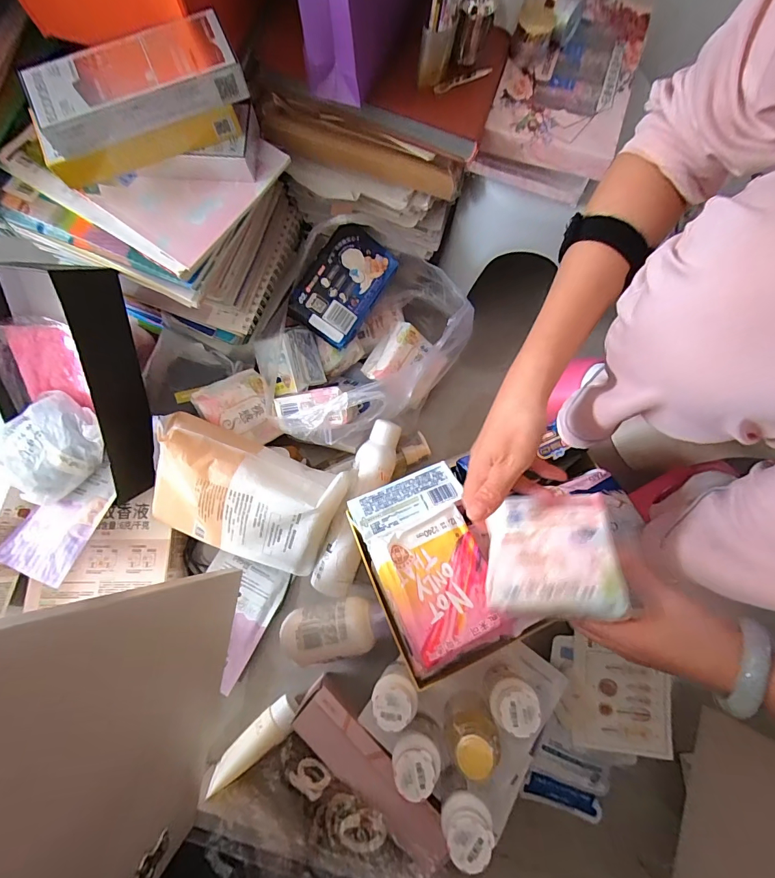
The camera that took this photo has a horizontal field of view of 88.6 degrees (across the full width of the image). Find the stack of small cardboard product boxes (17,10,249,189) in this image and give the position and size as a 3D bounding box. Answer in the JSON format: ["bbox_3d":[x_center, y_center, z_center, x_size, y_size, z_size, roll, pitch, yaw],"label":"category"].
[{"bbox_3d":[-0.237,-0.321,0.382,0.196,0.070,0.070,-23,78,-6],"label":"stack of small cardboard product boxes"}]

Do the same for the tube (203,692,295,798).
[{"bbox_3d":[-0.176,0.400,0.519,0.124,0.031,0.039,-37,79,-23],"label":"tube"}]

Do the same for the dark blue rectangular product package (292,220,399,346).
[{"bbox_3d":[-0.064,-0.221,0.575,0.101,0.045,0.156,37,84,-12],"label":"dark blue rectangular product package"}]

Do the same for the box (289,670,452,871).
[{"bbox_3d":[-0.022,0.401,0.488,0.231,0.067,0.067,36,79,24],"label":"box"}]

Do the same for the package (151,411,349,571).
[{"bbox_3d":[-0.196,0.075,0.539,0.246,0.183,0.092,19,34,-7],"label":"package"}]

